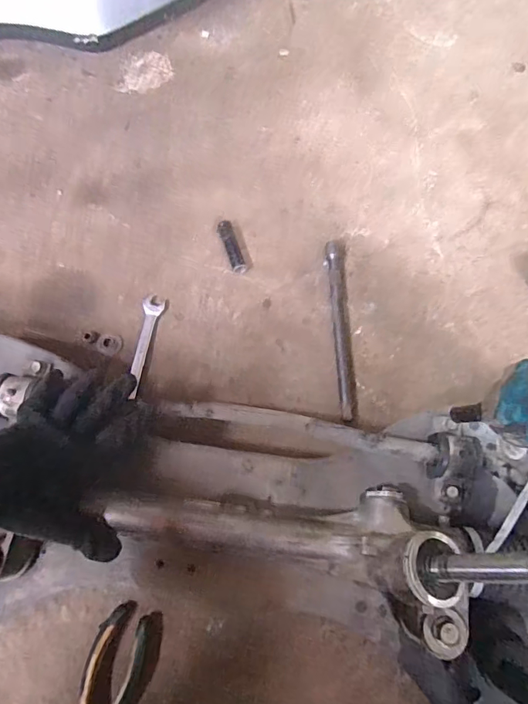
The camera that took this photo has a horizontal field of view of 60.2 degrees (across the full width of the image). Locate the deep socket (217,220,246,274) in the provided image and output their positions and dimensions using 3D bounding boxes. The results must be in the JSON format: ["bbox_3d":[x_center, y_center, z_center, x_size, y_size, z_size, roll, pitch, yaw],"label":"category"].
[{"bbox_3d":[-0.045,-0.149,0.639,0.022,0.020,0.080,-18,71,-6],"label":"deep socket"}]

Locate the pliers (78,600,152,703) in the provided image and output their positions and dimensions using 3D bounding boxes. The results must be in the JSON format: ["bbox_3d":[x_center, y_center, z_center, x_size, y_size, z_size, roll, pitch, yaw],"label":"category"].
[{"bbox_3d":[-0.157,0.342,0.449,0.052,0.024,0.161,11,70,4],"label":"pliers"}]

